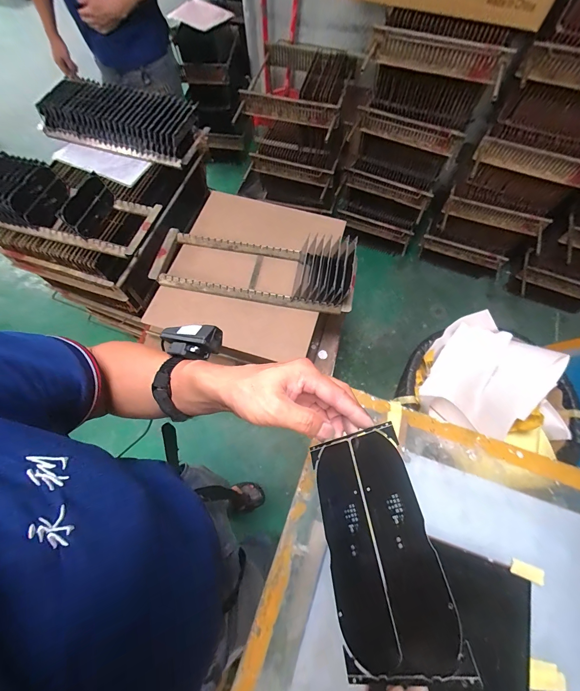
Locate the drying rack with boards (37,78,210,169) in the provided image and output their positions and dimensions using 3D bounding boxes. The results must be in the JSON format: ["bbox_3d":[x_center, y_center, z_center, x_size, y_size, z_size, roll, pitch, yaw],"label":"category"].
[{"bbox_3d":[-0.527,-0.685,0.908,0.480,0.124,0.183,8,67,5],"label":"drying rack with boards"}]

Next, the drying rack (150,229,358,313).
[{"bbox_3d":[-0.095,-0.221,0.809,0.544,0.087,0.203,9,68,5],"label":"drying rack"}]

